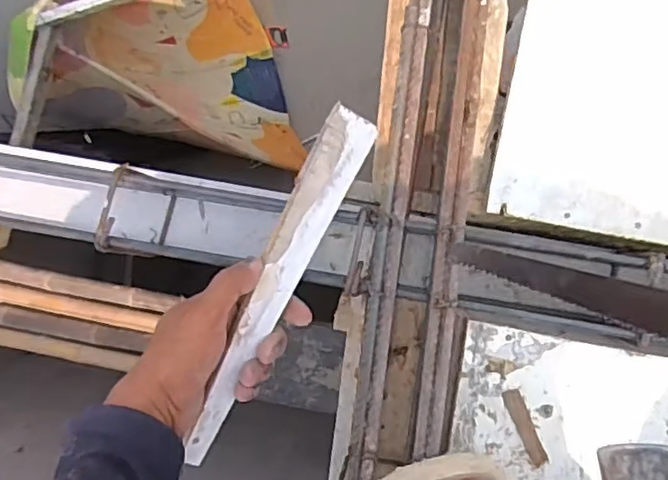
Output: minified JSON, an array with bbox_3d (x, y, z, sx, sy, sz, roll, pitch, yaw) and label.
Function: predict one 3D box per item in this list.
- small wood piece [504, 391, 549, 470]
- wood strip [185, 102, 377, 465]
[{"bbox_3d":[0.149,0.145,0.497,0.014,0.005,0.062,-22,88,6],"label":"small wood piece"},{"bbox_3d":[-0.045,0.036,0.487,0.036,0.022,0.284,26,91,5],"label":"wood strip"}]

